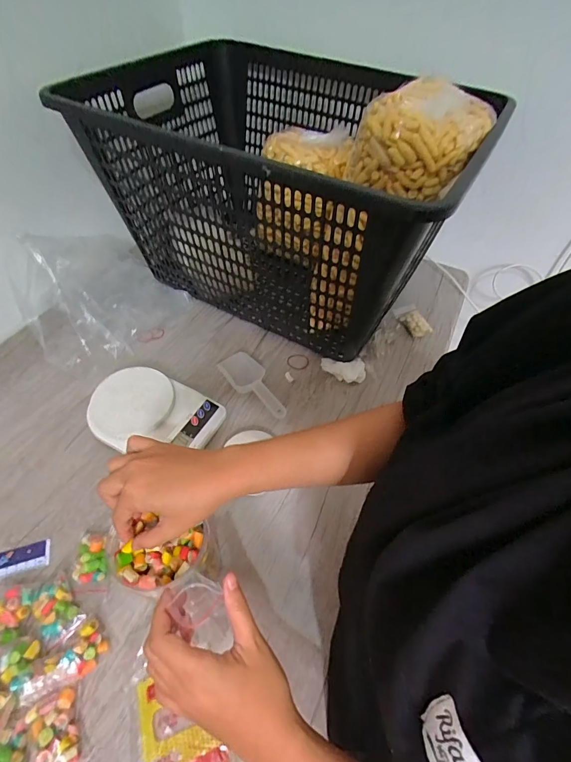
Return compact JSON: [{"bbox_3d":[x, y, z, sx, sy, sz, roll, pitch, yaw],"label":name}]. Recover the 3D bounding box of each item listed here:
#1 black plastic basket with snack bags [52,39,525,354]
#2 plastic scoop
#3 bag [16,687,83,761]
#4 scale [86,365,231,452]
[{"bbox_3d":[-0.002,-0.316,0.624,0.523,0.334,0.414,27,56,17],"label":"black plastic basket with snack bags"},{"bbox_3d":[-0.047,0.009,0.567,0.049,0.031,0.140,-31,60,-24],"label":"plastic scoop"},{"bbox_3d":[-0.211,0.319,0.330,0.044,0.017,0.057,-23,57,-19],"label":"bag"},{"bbox_3d":[-0.189,0.051,0.523,0.178,0.038,0.129,17,54,10],"label":"scale"}]

